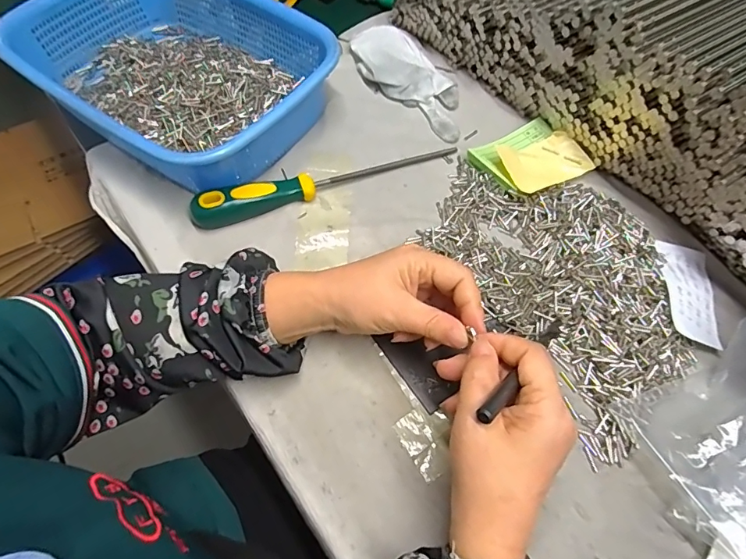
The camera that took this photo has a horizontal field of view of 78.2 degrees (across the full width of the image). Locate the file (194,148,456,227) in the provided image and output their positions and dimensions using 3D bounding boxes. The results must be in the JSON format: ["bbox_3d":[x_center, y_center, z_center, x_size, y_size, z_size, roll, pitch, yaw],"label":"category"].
[{"bbox_3d":[-0.039,-0.090,0.417,0.246,0.029,0.023,-16,64,-9],"label":"file"}]

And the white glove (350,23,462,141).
[{"bbox_3d":[0.044,-0.211,0.490,0.077,0.020,0.166,-30,67,-15],"label":"white glove"}]

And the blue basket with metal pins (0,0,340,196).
[{"bbox_3d":[-0.186,-0.205,0.451,0.286,0.078,0.207,30,66,14],"label":"blue basket with metal pins"}]

